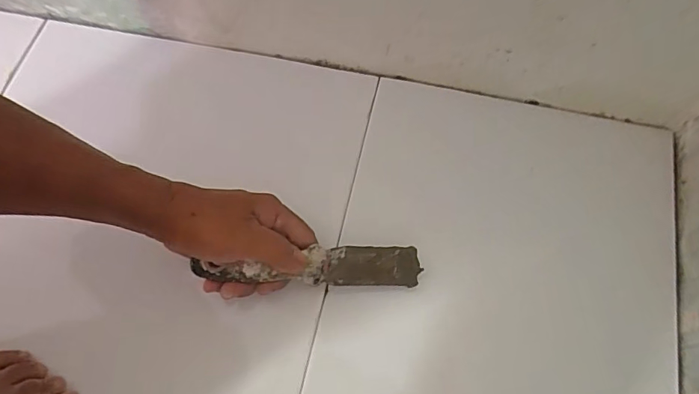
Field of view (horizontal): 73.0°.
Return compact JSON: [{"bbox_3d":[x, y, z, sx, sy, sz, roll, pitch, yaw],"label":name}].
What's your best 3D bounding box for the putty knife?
[{"bbox_3d":[-0.034,0.060,0.395,0.184,0.017,0.032,-1,69,-8],"label":"putty knife"}]

